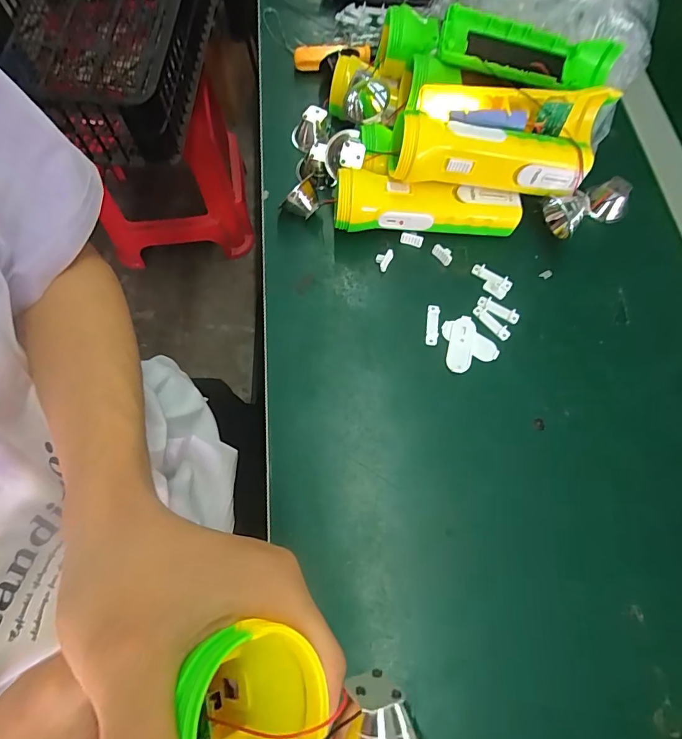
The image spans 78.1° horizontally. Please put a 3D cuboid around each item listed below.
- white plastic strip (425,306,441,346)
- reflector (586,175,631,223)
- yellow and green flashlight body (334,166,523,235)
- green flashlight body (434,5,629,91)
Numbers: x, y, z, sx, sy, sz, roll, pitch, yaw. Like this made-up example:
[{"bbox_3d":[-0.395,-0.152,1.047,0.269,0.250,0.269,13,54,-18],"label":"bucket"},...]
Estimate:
[{"bbox_3d":[0.078,-0.038,0.357,0.010,0.004,0.035,8,69,1],"label":"white plastic strip"},{"bbox_3d":[0.254,-0.161,0.394,0.030,0.026,0.034,-14,71,-8],"label":"reflector"},{"bbox_3d":[0.075,-0.141,0.370,0.163,0.046,0.045,2,69,-1],"label":"yellow and green flashlight body"},{"bbox_3d":[0.162,-0.269,0.358,0.158,0.036,0.052,7,69,0],"label":"green flashlight body"}]

